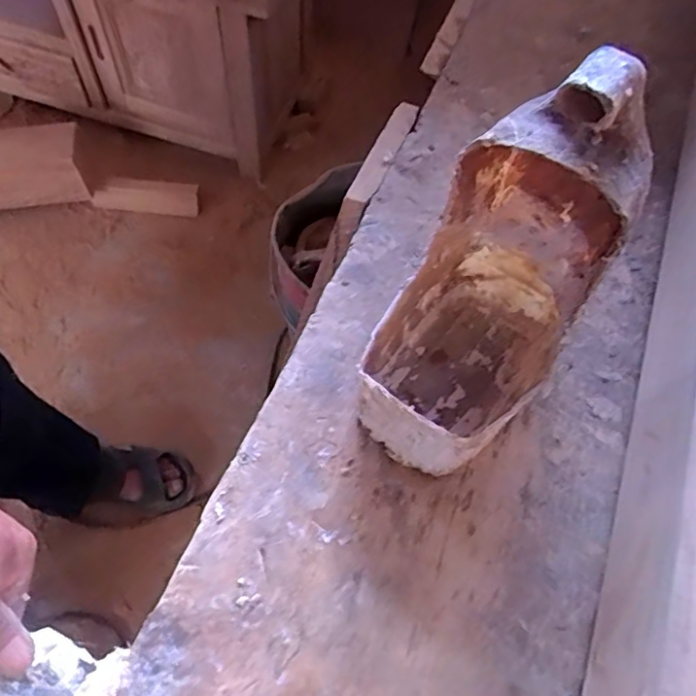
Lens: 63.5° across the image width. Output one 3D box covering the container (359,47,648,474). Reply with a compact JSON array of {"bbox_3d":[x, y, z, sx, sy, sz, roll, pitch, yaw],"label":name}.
[{"bbox_3d":[0.083,-0.037,0.320,0.100,0.223,0.164,30,63,13],"label":"container"}]

